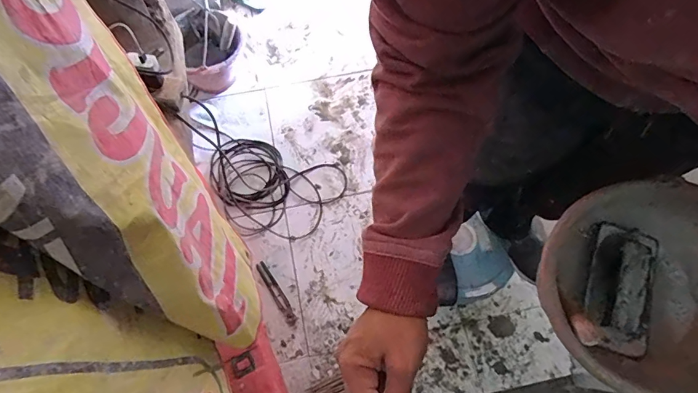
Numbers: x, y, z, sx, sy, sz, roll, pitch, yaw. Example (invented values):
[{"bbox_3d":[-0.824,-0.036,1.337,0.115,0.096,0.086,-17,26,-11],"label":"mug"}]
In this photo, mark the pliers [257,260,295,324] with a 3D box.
[{"bbox_3d":[-0.236,0.305,1.377,0.036,0.015,0.223,-31,73,-11],"label":"pliers"}]

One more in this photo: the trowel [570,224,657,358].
[{"bbox_3d":[0.335,0.107,0.526,0.076,0.031,0.155,20,71,7],"label":"trowel"}]

